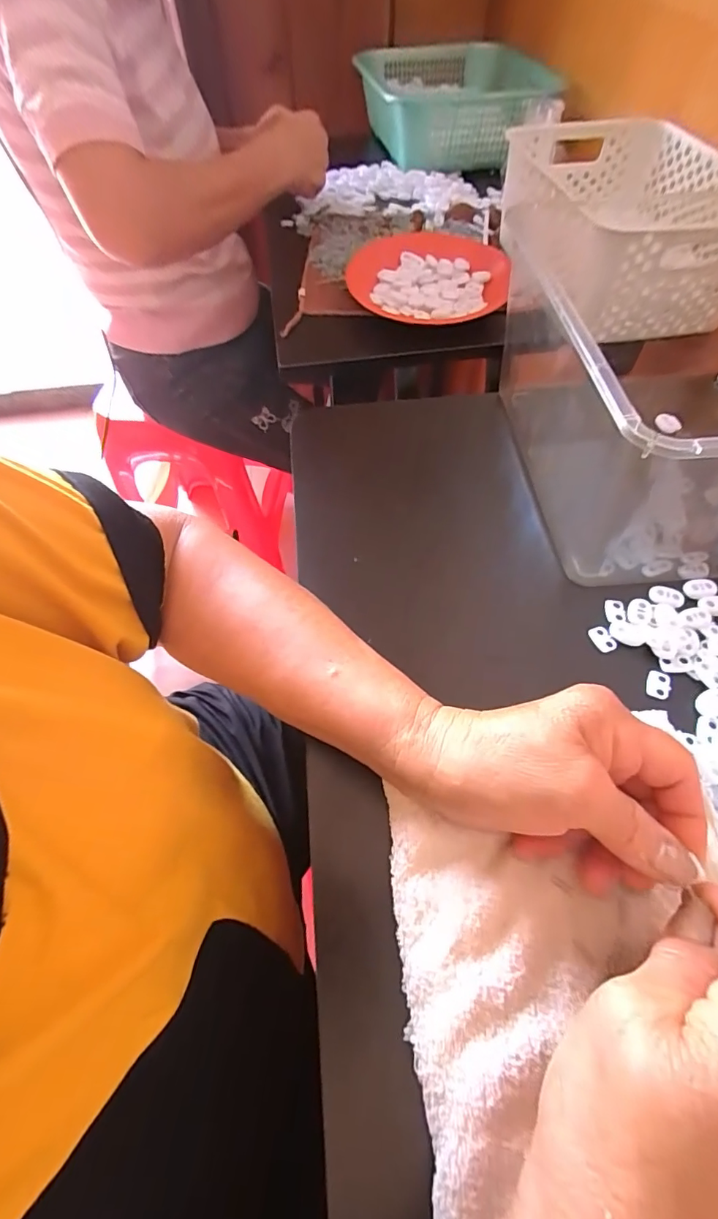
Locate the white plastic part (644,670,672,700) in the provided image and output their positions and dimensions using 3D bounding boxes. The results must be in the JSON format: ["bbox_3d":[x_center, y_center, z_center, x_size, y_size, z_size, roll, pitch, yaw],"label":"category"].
[{"bbox_3d":[0.194,0.049,0.307,0.014,0.004,0.018,21,60,14],"label":"white plastic part"}]

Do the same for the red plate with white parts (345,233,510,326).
[{"bbox_3d":[0.083,-0.394,0.566,0.179,0.028,0.194,-1,57,1],"label":"red plate with white parts"}]

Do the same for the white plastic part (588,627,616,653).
[{"bbox_3d":[0.167,0.021,0.326,0.008,0.008,0.019,-22,59,-13],"label":"white plastic part"}]

